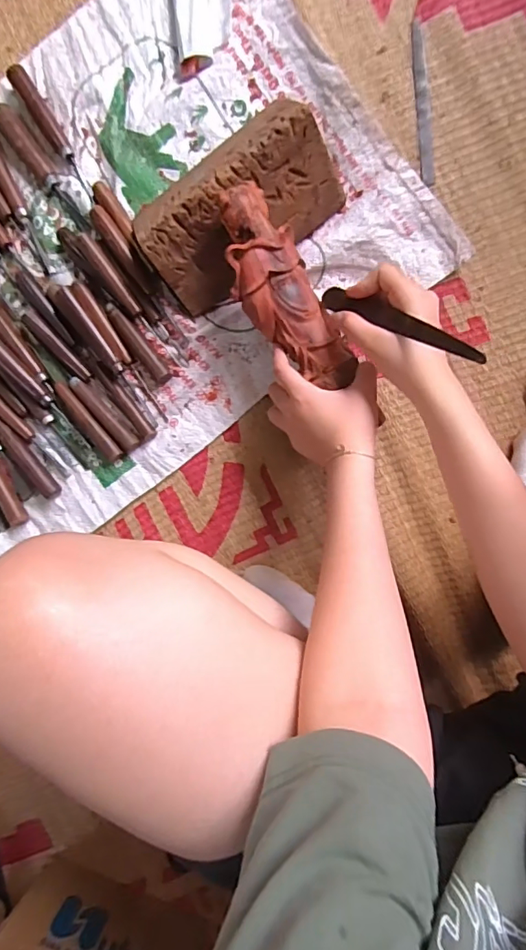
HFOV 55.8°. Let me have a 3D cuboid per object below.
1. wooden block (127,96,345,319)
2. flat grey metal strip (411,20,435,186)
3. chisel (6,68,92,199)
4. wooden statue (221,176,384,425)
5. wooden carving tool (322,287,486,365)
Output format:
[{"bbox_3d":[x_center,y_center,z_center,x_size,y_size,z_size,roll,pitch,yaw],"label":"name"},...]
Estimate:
[{"bbox_3d":[-0.031,-0.285,0.514,0.207,0.066,0.134,-32,90,9],"label":"wooden block"},{"bbox_3d":[0.168,-0.389,0.520,0.015,0.006,0.160,-6,94,8],"label":"flat grey metal strip"},{"bbox_3d":[-0.232,-0.383,0.554,0.018,0.020,0.157,-33,90,9],"label":"chisel"},{"bbox_3d":[0.017,-0.175,0.482,0.071,0.042,0.207,-30,94,9],"label":"wooden statue"},{"bbox_3d":[0.109,-0.130,0.419,0.018,0.010,0.197,-54,43,8],"label":"wooden carving tool"}]

